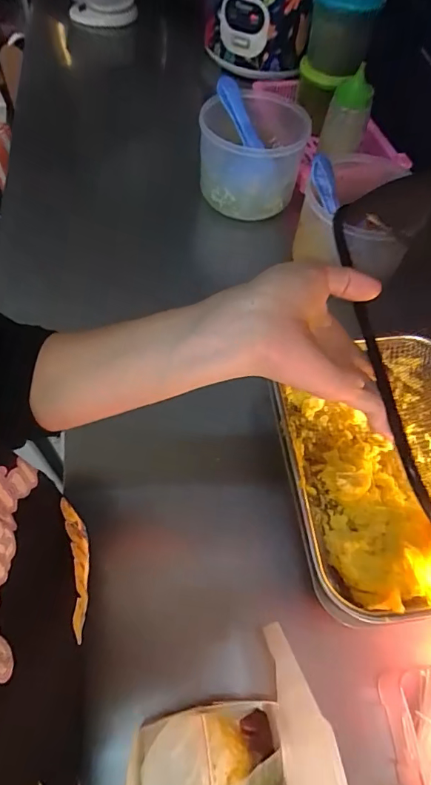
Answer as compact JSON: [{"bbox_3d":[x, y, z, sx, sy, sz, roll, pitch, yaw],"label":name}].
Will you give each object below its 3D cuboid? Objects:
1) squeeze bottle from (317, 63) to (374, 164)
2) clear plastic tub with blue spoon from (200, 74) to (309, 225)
[{"bbox_3d":[0.214,-0.440,0.752,0.063,0.198,0.049,7,84,0],"label":"squeeze bottle"},{"bbox_3d":[0.058,-0.383,0.737,0.157,0.128,0.179,16,60,5],"label":"clear plastic tub with blue spoon"}]

